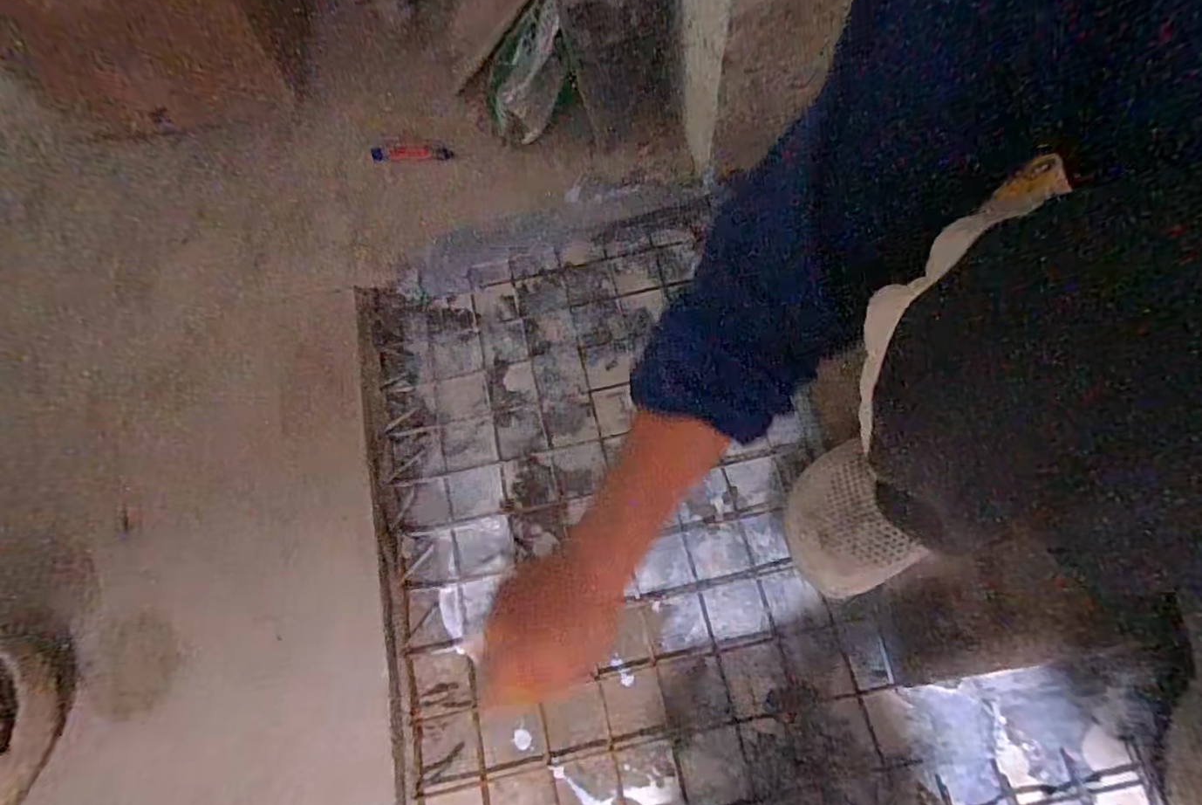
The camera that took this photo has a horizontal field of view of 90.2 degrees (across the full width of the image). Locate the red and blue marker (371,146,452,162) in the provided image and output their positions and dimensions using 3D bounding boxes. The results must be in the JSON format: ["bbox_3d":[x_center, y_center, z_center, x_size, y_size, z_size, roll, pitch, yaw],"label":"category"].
[{"bbox_3d":[-0.235,-0.311,0.744,0.102,0.011,0.016,0,68,3],"label":"red and blue marker"}]

